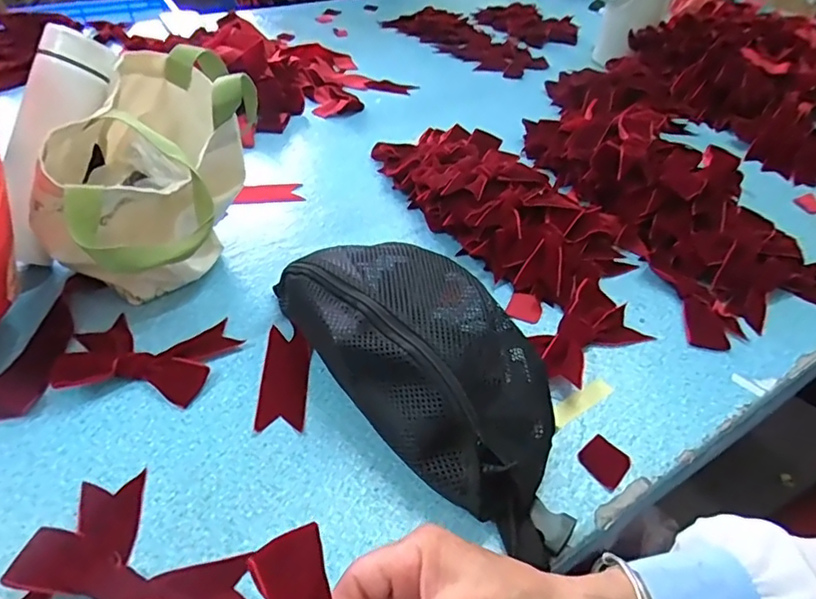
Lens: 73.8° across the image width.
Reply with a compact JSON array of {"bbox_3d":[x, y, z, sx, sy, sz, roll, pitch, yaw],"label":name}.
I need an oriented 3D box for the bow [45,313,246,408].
[{"bbox_3d":[-0.225,0.046,0.469,0.134,0.017,0.088,6,42,2],"label":"bow"}]

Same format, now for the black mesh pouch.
[{"bbox_3d":[0.014,0.046,0.431,0.155,0.085,0.248,-21,48,-25],"label":"black mesh pouch"}]

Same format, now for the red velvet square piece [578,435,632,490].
[{"bbox_3d":[0.152,0.122,0.417,0.036,0.004,0.035,-29,52,-31],"label":"red velvet square piece"}]

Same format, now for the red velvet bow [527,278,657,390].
[{"bbox_3d":[0.163,0.030,0.503,0.127,0.023,0.076,-26,50,-29],"label":"red velvet bow"}]

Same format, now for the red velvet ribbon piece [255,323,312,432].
[{"bbox_3d":[-0.104,0.064,0.464,0.038,0.006,0.104,0,43,-4],"label":"red velvet ribbon piece"}]

